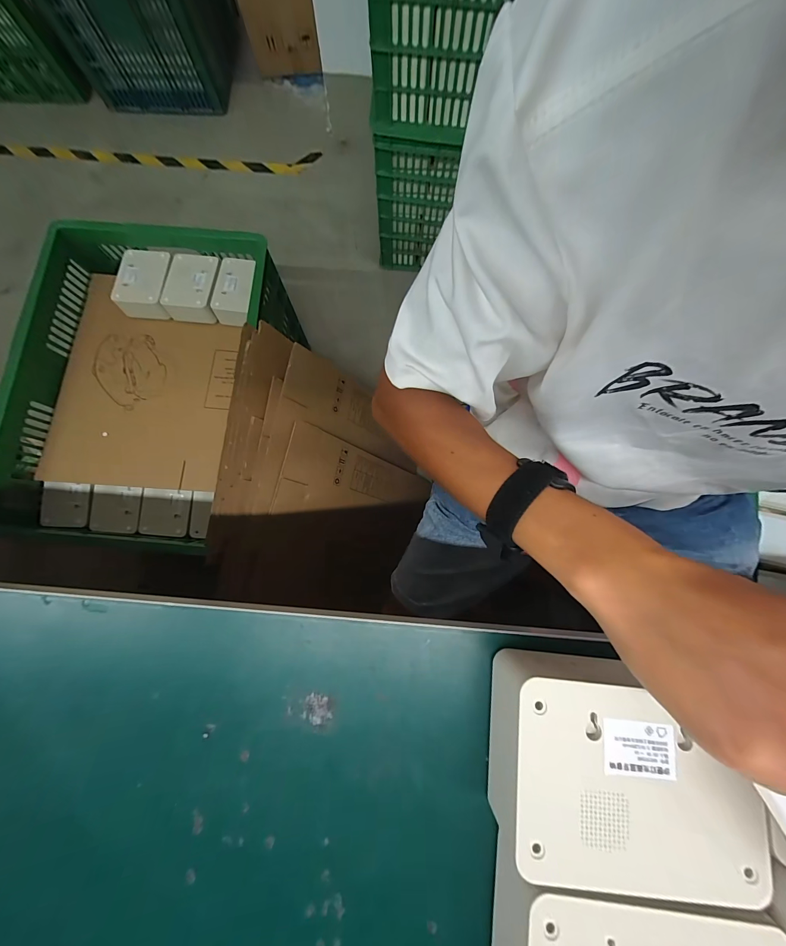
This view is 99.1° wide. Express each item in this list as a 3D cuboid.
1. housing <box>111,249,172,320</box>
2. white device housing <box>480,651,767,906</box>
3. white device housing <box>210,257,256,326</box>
[{"bbox_3d":[-0.556,-0.427,0.758,0.108,0.053,0.145,3,80,0],"label":"housing"},{"bbox_3d":[0.129,0.178,0.213,0.160,0.048,0.107,8,80,1],"label":"white device housing"},{"bbox_3d":[-0.351,-0.411,0.755,0.087,0.043,0.142,4,80,0],"label":"white device housing"}]

